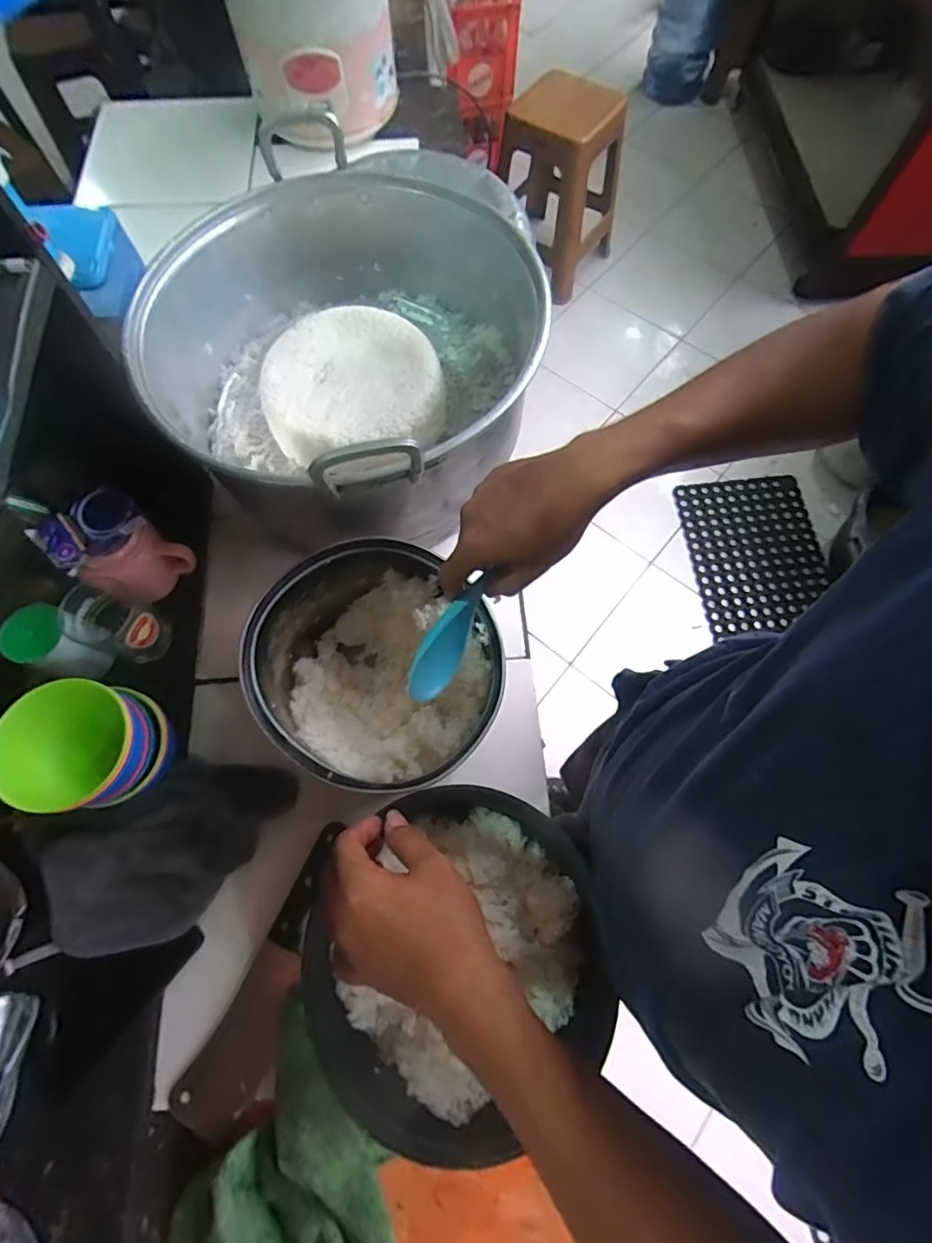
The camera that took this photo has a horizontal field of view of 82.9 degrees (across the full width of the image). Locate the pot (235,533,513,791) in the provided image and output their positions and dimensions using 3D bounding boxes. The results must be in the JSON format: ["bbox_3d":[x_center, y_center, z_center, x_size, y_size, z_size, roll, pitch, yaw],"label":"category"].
[{"bbox_3d":[-0.089,0.051,0.546,0.218,0.152,0.211,-1,70,2],"label":"pot"}]

